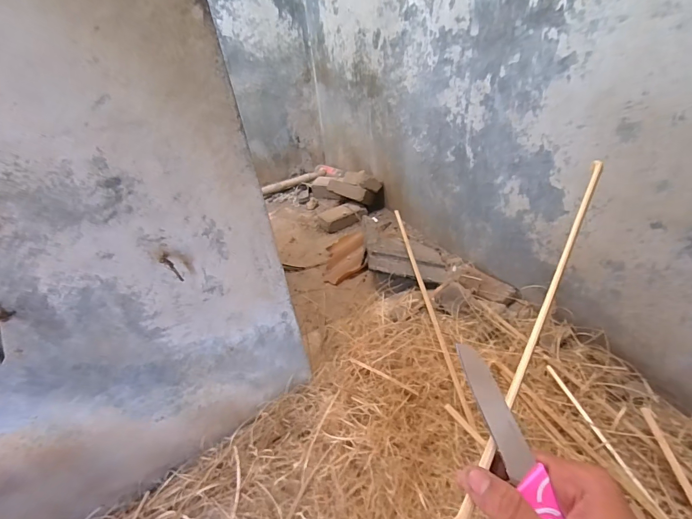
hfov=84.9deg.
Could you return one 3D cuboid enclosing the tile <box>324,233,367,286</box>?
[{"bbox_3d":[-0.005,-0.011,1.467,0.162,0.044,0.243,-6,37,2],"label":"tile"}]

